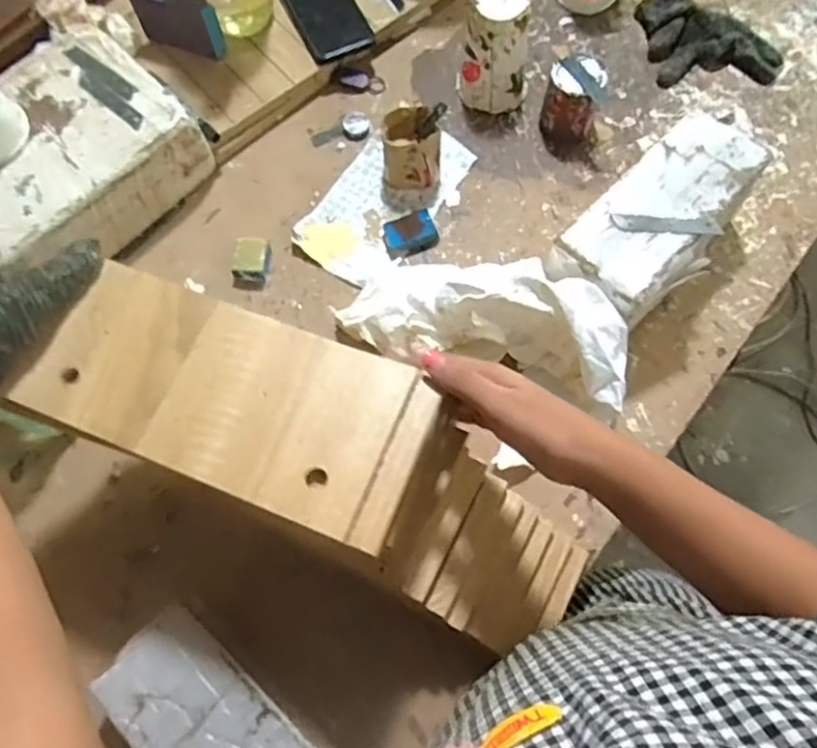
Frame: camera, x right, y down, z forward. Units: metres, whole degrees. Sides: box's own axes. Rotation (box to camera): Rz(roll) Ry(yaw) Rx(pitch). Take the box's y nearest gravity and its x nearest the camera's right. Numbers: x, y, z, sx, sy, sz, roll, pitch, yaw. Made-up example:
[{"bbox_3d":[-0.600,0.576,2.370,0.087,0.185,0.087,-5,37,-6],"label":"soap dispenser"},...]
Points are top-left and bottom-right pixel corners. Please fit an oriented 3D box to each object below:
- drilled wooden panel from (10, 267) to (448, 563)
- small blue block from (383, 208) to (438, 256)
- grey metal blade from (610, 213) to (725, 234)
[{"bbox_3d":[-0.120,0.013,0.432,0.266,0.011,0.119,20,68,10],"label":"drilled wooden panel"},{"bbox_3d":[0.003,-0.157,0.716,0.055,0.022,0.035,-19,71,-8],"label":"small blue block"},{"bbox_3d":[0.240,-0.138,0.597,0.098,0.006,0.022,2,69,-1],"label":"grey metal blade"}]

